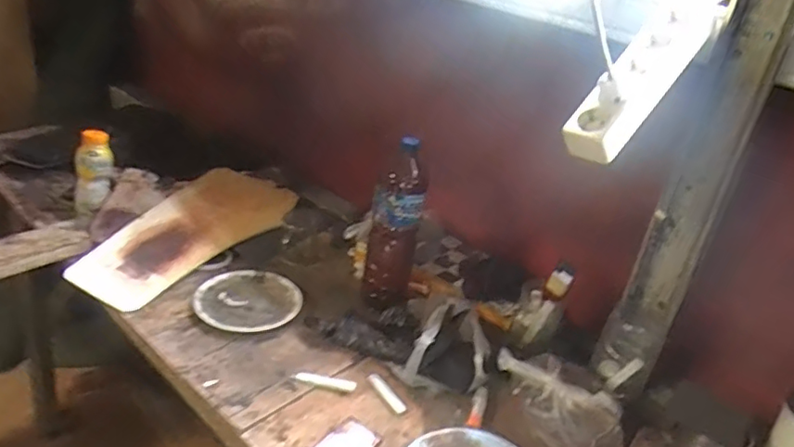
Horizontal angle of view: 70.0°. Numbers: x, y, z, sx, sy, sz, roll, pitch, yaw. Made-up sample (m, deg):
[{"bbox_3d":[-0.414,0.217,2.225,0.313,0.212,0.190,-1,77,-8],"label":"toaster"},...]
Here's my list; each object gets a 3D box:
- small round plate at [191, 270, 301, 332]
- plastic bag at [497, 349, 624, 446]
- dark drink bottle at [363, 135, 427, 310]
[{"bbox_3d":[-0.256,0.129,0.985,0.170,0.013,0.155,7,29,-4],"label":"small round plate"},{"bbox_3d":[0.239,0.251,0.812,0.124,0.074,0.189,-11,34,-32],"label":"plastic bag"},{"bbox_3d":[-0.004,0.007,0.976,0.090,0.278,0.073,10,28,2],"label":"dark drink bottle"}]

